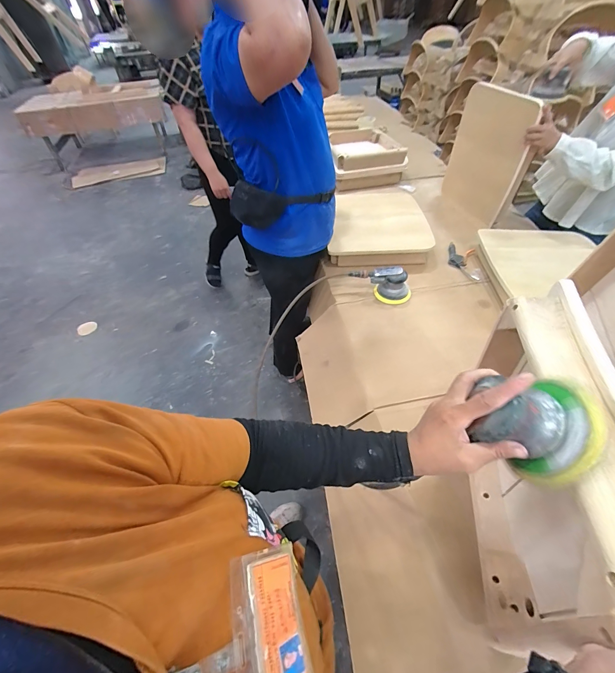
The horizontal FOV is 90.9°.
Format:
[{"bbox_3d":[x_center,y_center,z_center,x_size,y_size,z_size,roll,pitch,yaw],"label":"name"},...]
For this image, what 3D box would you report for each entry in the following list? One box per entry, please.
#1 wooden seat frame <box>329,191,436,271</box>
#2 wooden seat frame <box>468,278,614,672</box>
[{"bbox_3d":[0.282,-0.450,1.209,0.378,0.088,0.439,2,49,5],"label":"wooden seat frame"},{"bbox_3d":[0.306,0.174,0.435,0.091,0.340,0.377,8,50,10],"label":"wooden seat frame"}]

